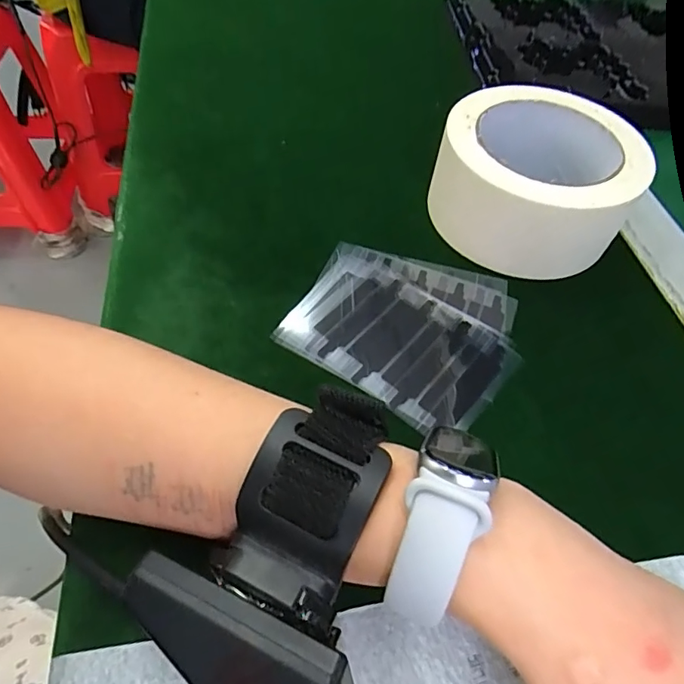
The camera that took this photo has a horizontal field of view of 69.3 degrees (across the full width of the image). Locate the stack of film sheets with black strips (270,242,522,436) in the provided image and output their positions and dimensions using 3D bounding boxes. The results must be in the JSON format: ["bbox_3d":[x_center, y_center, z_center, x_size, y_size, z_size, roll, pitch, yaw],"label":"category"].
[{"bbox_3d":[0.035,-0.011,0.260,0.111,0.004,0.102,31,58,17],"label":"stack of film sheets with black strips"}]

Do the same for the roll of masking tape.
[{"bbox_3d":[0.111,-0.095,0.293,0.108,0.054,0.111,2,54,-3],"label":"roll of masking tape"}]

